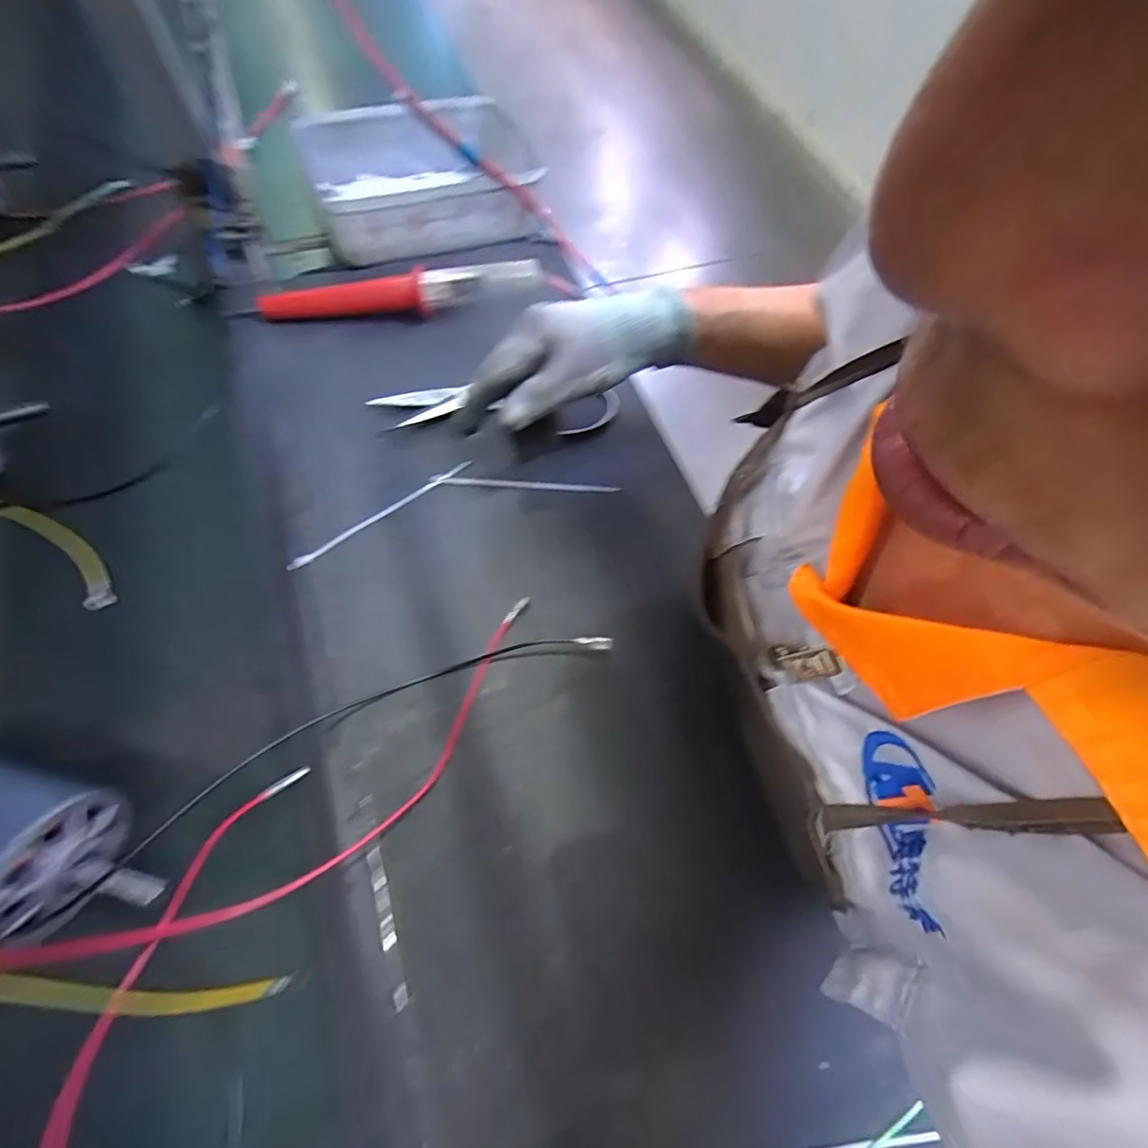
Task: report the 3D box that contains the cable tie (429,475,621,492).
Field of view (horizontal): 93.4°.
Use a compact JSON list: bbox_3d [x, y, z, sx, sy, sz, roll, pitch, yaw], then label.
[{"bbox_3d":[-0.040,-0.073,0.437,0.152,0.004,0.007,3,64,-2],"label":"cable tie"}]

